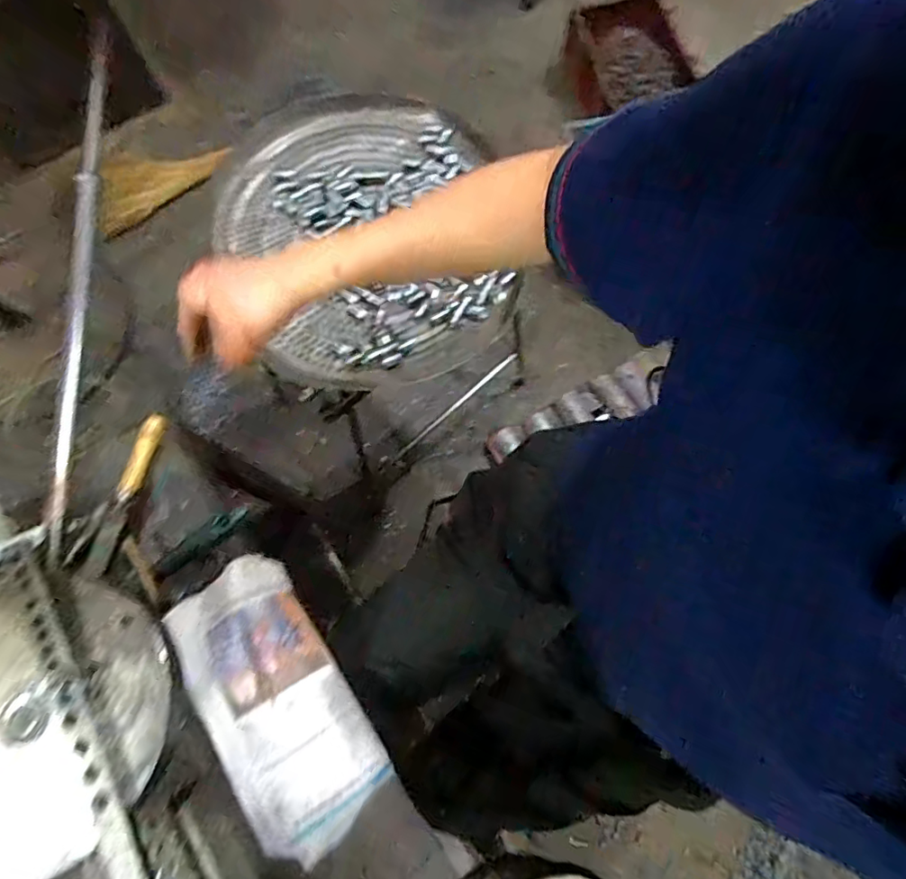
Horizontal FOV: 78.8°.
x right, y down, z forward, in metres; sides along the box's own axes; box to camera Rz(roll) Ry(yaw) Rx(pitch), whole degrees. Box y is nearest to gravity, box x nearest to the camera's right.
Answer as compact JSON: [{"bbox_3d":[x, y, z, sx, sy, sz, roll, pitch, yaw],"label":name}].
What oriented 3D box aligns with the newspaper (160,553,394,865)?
[{"bbox_3d":[-0.159,0.232,0.499,0.115,0.040,0.240,-27,78,-32],"label":"newspaper"}]

